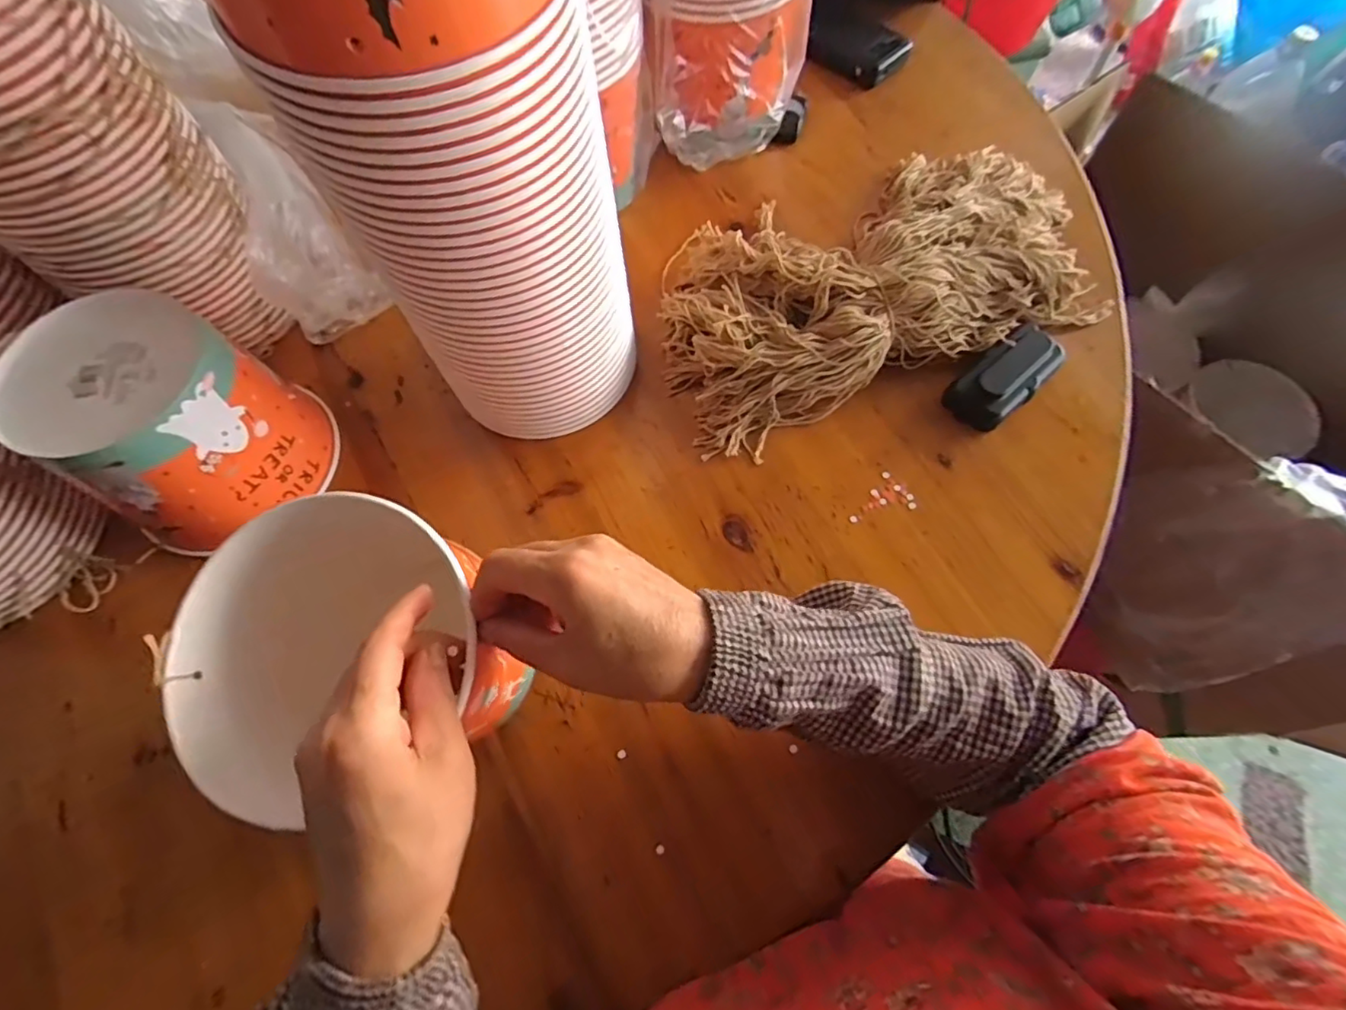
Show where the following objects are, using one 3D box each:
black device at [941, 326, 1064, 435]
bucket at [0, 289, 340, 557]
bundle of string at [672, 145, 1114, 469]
[{"bbox_3d":[0.276,-0.107,0.483,0.092,0.035,0.049,-38,71,-12],"label":"black device"},{"bbox_3d":[-0.356,-0.055,0.430,0.133,0.141,0.134,-1,67,3],"label":"bucket"},{"bbox_3d":[0.181,-0.211,0.512,0.413,0.064,0.221,-23,68,-6],"label":"bundle of string"}]

